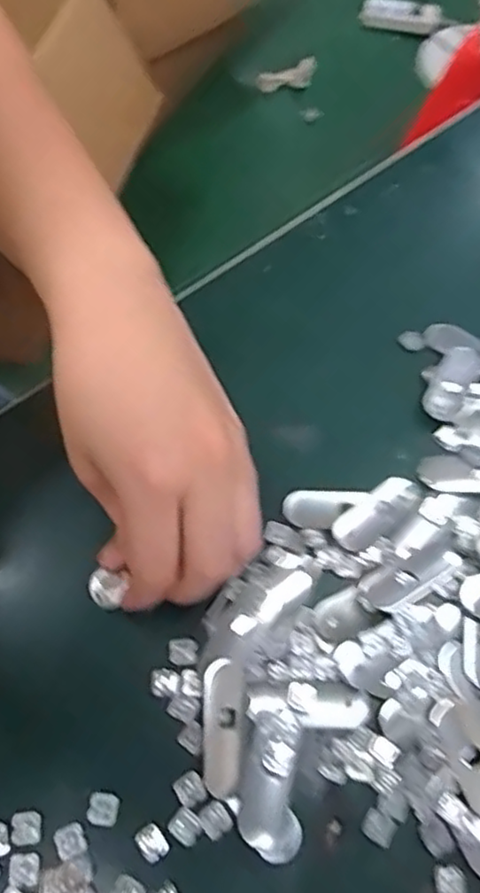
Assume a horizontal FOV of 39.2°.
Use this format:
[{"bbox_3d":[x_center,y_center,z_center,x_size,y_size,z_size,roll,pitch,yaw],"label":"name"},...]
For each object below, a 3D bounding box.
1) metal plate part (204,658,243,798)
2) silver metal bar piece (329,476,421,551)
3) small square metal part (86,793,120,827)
[{"bbox_3d":[-0.006,0.112,0.271,0.015,0.005,0.049,-1,64,-4],"label":"metal plate part"},{"bbox_3d":[0.065,0.031,0.318,0.049,0.006,0.019,-35,71,-19],"label":"silver metal bar piece"},{"bbox_3d":[-0.052,0.138,0.256,0.011,0.004,0.011,10,63,1],"label":"small square metal part"}]

